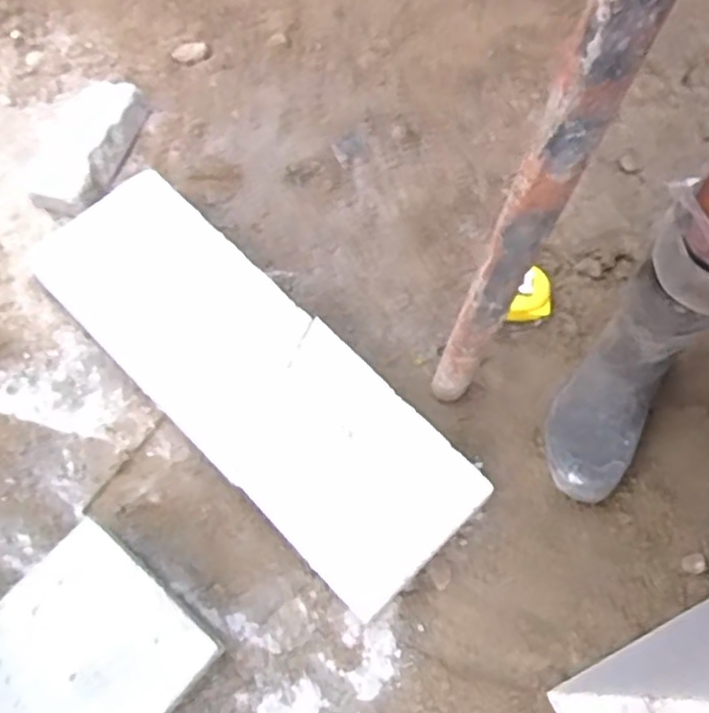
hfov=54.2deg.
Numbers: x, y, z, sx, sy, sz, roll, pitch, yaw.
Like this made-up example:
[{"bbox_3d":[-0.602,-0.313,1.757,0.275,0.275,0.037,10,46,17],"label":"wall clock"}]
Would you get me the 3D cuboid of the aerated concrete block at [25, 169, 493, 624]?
[{"bbox_3d":[-0.129,0.022,0.837,0.197,0.086,0.589,-43,73,-15],"label":"aerated concrete block"}]

